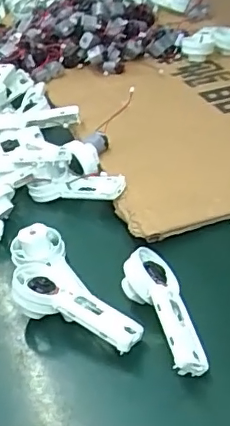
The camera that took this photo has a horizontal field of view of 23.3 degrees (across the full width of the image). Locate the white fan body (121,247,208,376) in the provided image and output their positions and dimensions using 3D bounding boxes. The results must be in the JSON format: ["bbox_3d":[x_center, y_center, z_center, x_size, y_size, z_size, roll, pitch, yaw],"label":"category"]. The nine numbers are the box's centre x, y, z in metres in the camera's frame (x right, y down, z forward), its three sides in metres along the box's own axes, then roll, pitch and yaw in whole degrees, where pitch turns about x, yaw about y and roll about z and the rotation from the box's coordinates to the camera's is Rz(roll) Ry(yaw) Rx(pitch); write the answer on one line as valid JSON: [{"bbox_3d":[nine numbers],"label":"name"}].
[{"bbox_3d":[0.031,0.061,0.352,0.034,0.036,0.090,-13,37,-9],"label":"white fan body"}]

